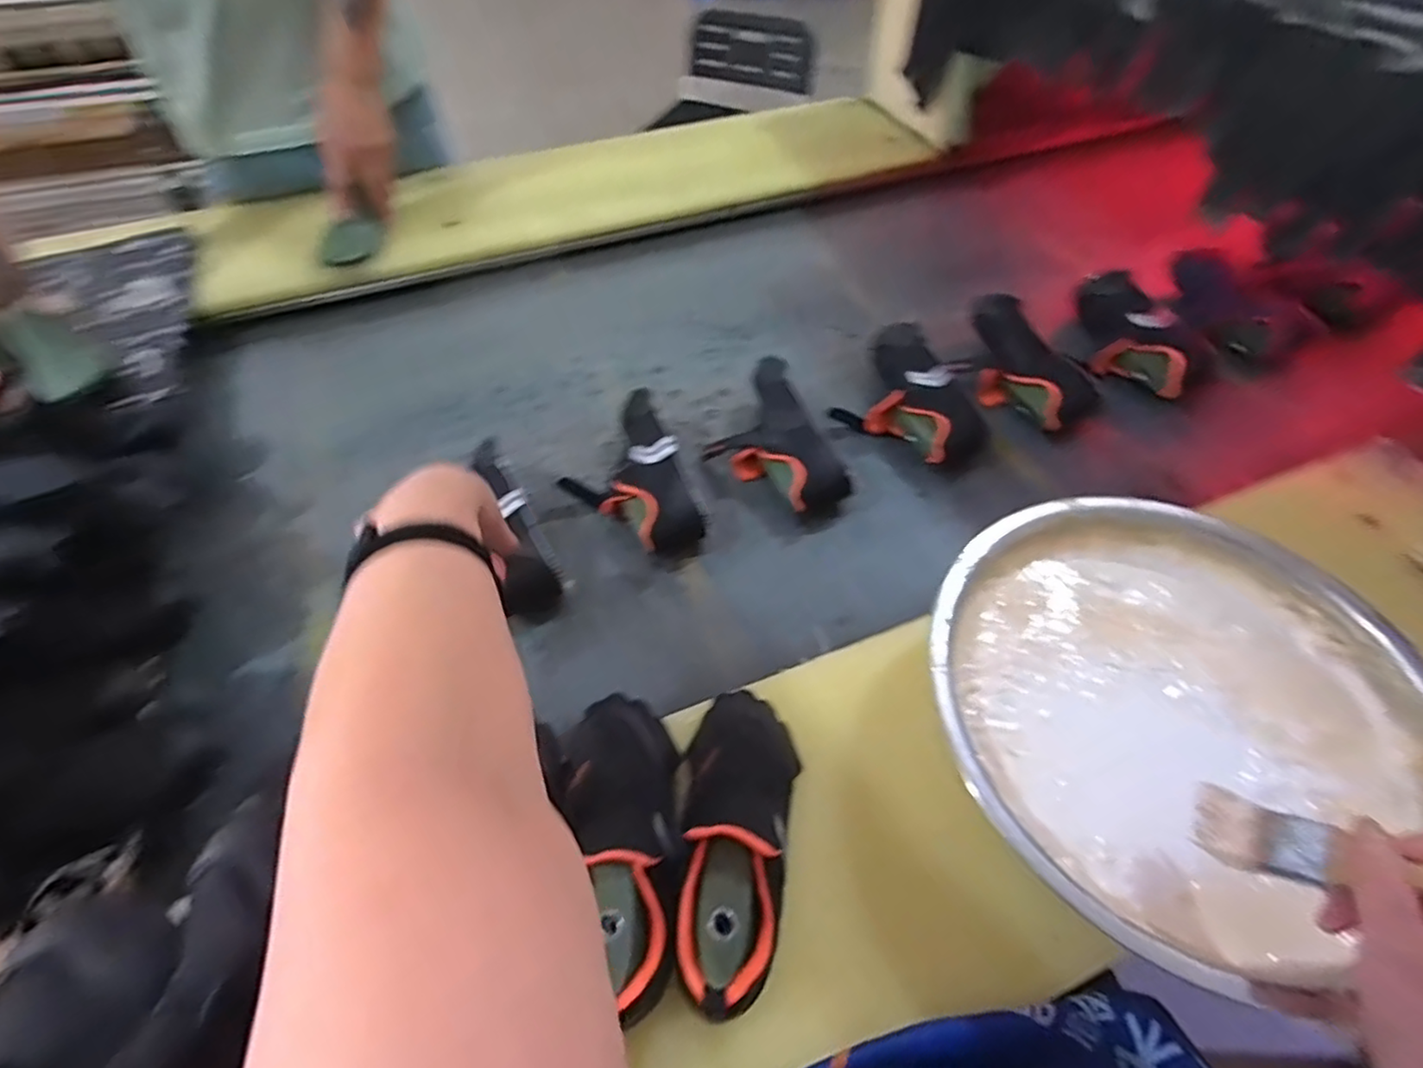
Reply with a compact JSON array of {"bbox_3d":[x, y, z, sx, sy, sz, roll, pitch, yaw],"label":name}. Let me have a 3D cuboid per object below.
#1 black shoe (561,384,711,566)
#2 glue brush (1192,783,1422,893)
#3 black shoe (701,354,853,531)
[{"bbox_3d":[-0.090,-0.050,0.688,0.127,0.072,0.188,-17,57,-13],"label":"black shoe"},{"bbox_3d":[0.326,0.161,0.319,0.034,0.157,0.020,-42,107,-26],"label":"glue brush"},{"bbox_3d":[0.065,-0.096,0.734,0.124,0.071,0.198,-17,57,-13],"label":"black shoe"}]

